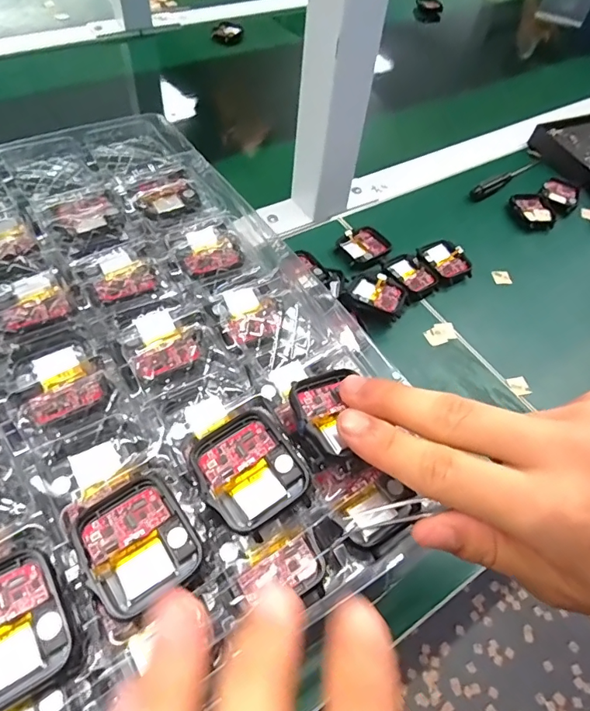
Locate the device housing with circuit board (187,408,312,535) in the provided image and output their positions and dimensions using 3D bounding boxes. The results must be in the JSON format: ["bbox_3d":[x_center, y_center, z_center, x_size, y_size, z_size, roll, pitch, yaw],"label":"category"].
[{"bbox_3d":[-0.019,0.047,0.196,0.038,0.014,0.042,-28,61,-23],"label":"device housing with circuit board"}]

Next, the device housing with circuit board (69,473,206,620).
[{"bbox_3d":[-0.058,0.068,0.177,0.037,0.007,0.042,-27,61,-22],"label":"device housing with circuit board"}]

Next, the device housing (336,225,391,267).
[{"bbox_3d":[0.061,-0.097,0.426,0.043,0.009,0.037,-34,64,-26],"label":"device housing"}]

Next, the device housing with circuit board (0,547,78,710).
[{"bbox_3d":[-0.096,0.090,0.160,0.037,0.008,0.042,-26,61,-22],"label":"device housing with circuit board"}]

